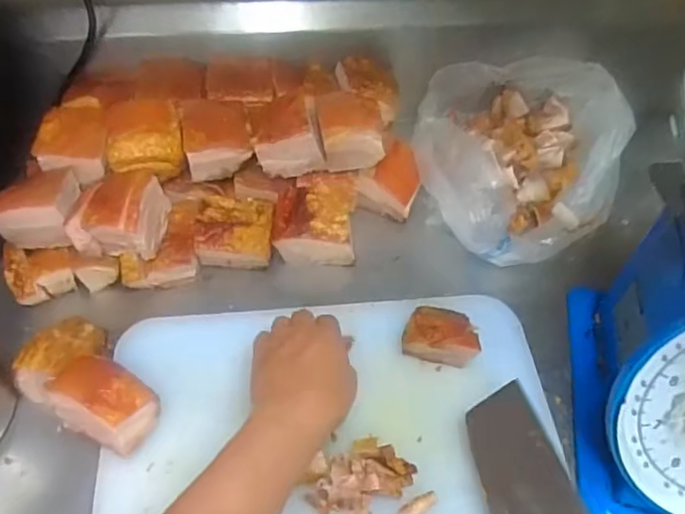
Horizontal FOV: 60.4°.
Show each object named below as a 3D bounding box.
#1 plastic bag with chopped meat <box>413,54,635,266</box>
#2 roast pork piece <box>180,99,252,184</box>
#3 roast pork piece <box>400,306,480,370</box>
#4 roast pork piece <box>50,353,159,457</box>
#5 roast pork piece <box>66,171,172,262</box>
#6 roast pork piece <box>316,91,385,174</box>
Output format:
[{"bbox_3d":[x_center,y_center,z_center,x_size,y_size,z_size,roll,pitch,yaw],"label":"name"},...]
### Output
[{"bbox_3d":[0.225,-0.122,0.703,0.248,0.110,0.258,-8,53,-8],"label":"plastic bag with chopped meat"},{"bbox_3d":[-0.141,-0.136,0.665,0.070,0.044,0.082,-9,53,-9],"label":"roast pork piece"},{"bbox_3d":[0.092,0.070,0.553,0.064,0.033,0.058,8,52,4],"label":"roast pork piece"},{"bbox_3d":[-0.195,0.121,0.489,0.076,0.054,0.053,23,55,15],"label":"roast pork piece"},{"bbox_3d":[-0.226,-0.044,0.605,0.077,0.053,0.079,6,52,2],"label":"roast pork piece"},{"bbox_3d":[0.007,-0.146,0.669,0.071,0.062,0.068,-5,53,-6],"label":"roast pork piece"}]

